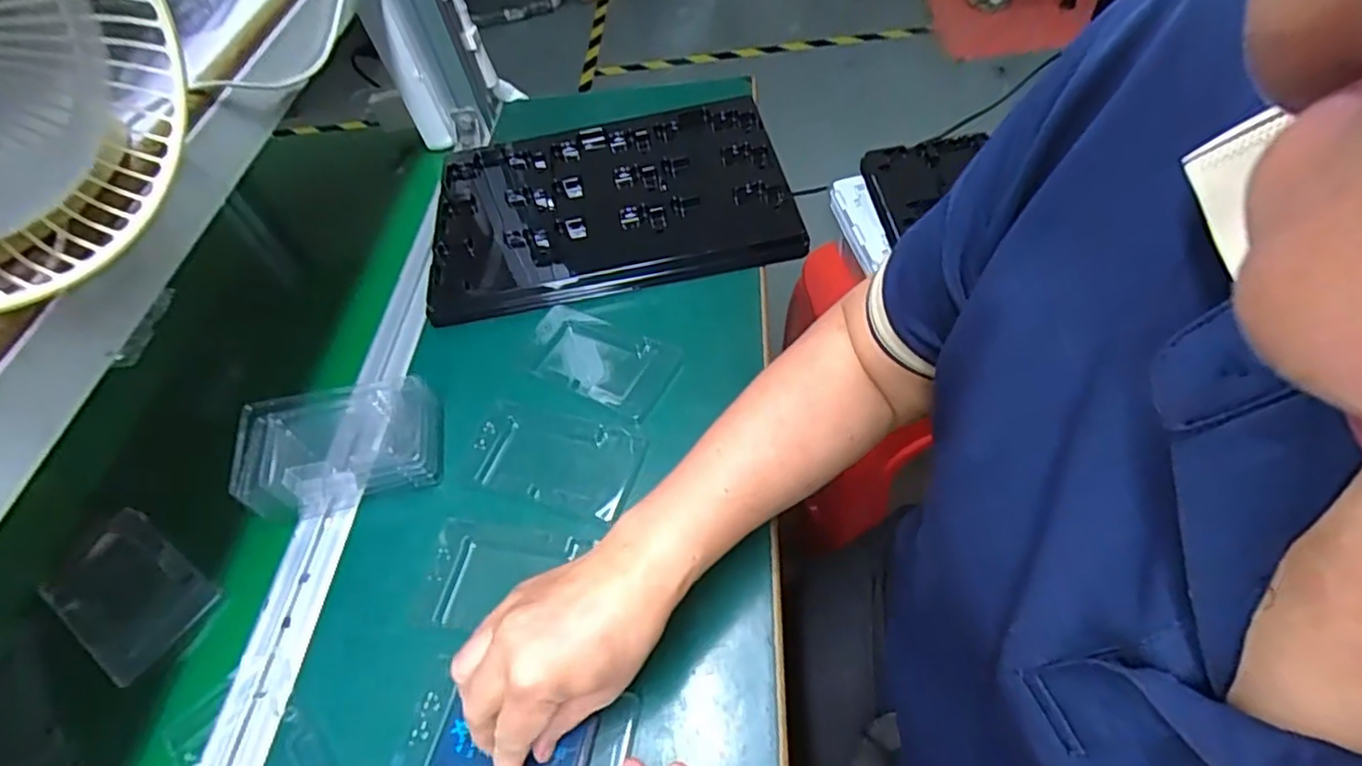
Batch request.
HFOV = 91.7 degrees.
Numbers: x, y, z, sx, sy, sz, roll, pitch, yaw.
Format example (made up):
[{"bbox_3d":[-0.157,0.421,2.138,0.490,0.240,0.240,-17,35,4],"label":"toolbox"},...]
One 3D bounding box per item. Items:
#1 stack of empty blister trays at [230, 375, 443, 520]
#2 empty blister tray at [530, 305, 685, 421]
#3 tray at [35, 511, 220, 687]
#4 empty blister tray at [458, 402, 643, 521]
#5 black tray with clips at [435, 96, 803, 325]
[{"bbox_3d":[-0.256,0.045,0.484,0.149,0.034,0.077,-13,53,-5],"label":"stack of empty blister trays"},{"bbox_3d":[-0.068,-0.023,0.533,0.134,0.012,0.075,24,59,21],"label":"empty blister tray"},{"bbox_3d":[-0.383,0.141,0.457,0.121,0.011,0.073,27,60,23],"label":"tray"},{"bbox_3d":[-0.093,0.055,0.482,0.122,0.007,0.077,11,55,12],"label":"empty blister tray"},{"bbox_3d":[-0.071,-0.177,0.637,0.334,0.031,0.231,-9,53,-2],"label":"black tray with clips"}]

